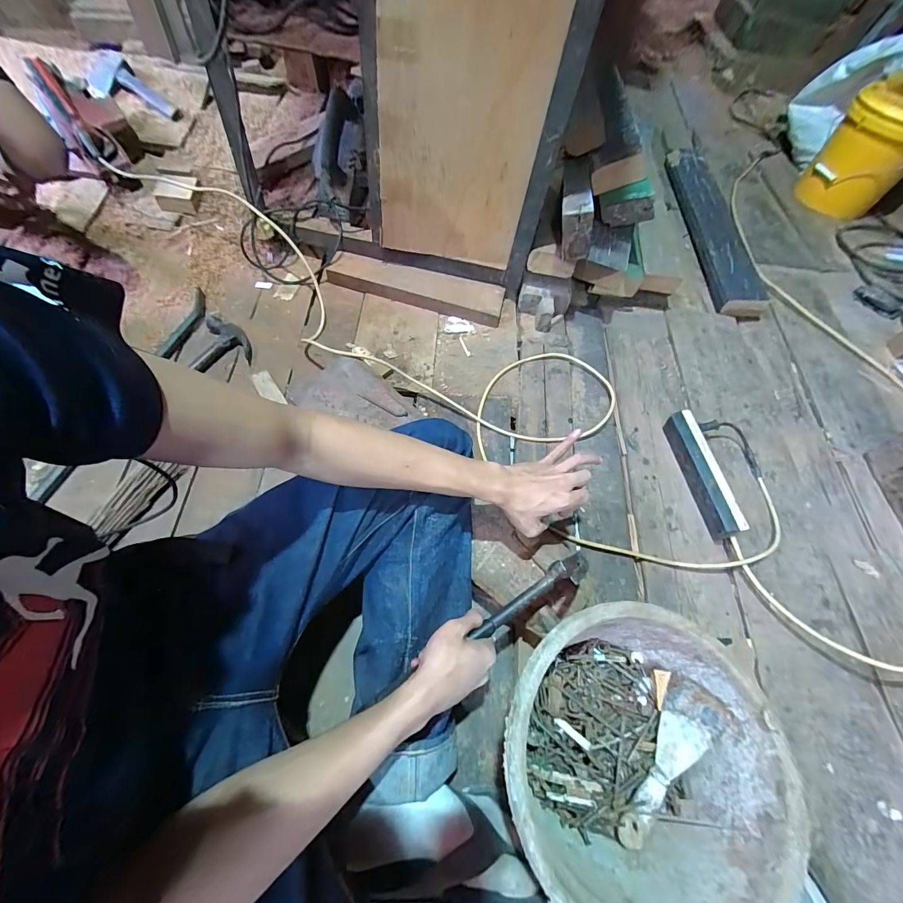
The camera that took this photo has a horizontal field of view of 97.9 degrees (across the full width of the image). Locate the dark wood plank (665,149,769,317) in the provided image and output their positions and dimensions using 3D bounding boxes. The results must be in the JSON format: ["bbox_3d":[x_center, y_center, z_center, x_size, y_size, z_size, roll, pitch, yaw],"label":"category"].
[{"bbox_3d":[0.734,-0.660,1.124,0.129,0.058,0.715,5,62,-2],"label":"dark wood plank"}]

